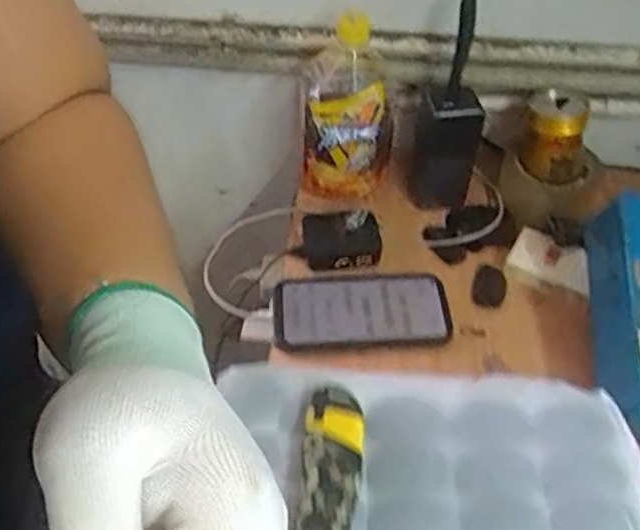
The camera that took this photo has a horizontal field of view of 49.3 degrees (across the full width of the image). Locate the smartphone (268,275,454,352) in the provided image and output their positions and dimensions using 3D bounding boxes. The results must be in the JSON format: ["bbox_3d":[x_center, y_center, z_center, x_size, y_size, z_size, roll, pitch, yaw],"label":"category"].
[{"bbox_3d":[0.040,0.042,0.650,0.163,0.012,0.073,-1,48,-3],"label":"smartphone"}]

